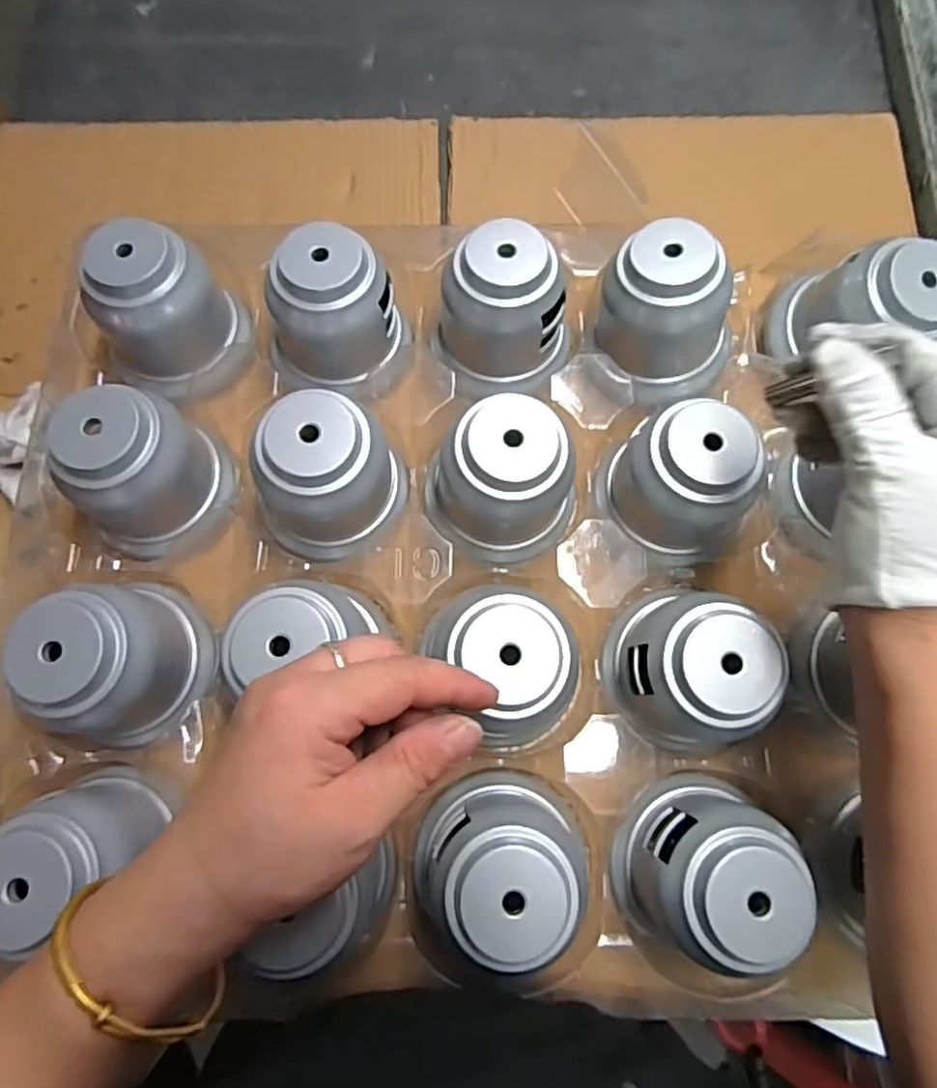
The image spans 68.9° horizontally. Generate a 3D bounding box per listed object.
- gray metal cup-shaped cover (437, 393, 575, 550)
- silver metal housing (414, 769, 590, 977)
[{"bbox_3d":[0.022,-0.038,0.382,0.071,0.077,0.076,42,77,11],"label":"gray metal cup-shaped cover"},{"bbox_3d":[0.016,0.154,0.339,0.081,0.082,0.077,0,75,-1],"label":"silver metal housing"}]

